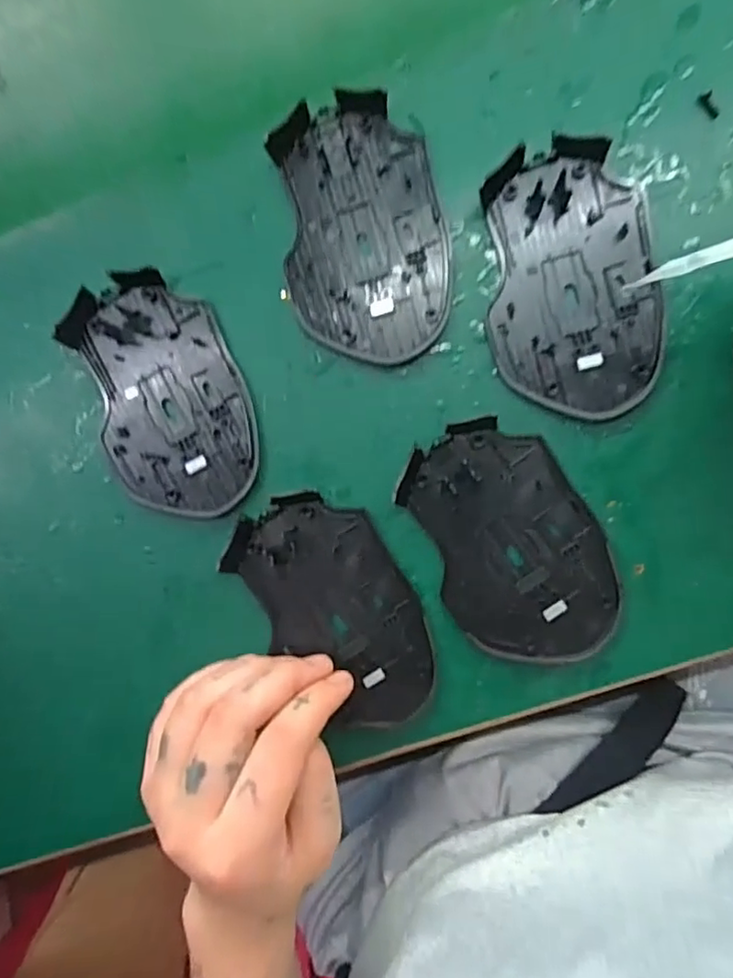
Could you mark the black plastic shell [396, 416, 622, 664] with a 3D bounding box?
[{"bbox_3d":[0.065,0.025,0.268,0.072,0.010,0.111,-25,88,7],"label":"black plastic shell"}]

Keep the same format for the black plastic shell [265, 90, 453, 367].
[{"bbox_3d":[-0.001,-0.115,0.271,0.071,0.012,0.112,-7,90,7],"label":"black plastic shell"}]

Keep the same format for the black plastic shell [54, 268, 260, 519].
[{"bbox_3d":[-0.094,-0.042,0.282,0.070,0.014,0.113,-18,89,7],"label":"black plastic shell"}]

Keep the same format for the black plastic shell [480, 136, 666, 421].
[{"bbox_3d":[0.090,-0.089,0.262,0.070,0.011,0.113,-5,91,7],"label":"black plastic shell"}]

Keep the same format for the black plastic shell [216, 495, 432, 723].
[{"bbox_3d":[-0.013,0.056,0.278,0.067,0.011,0.112,-30,88,7],"label":"black plastic shell"}]

